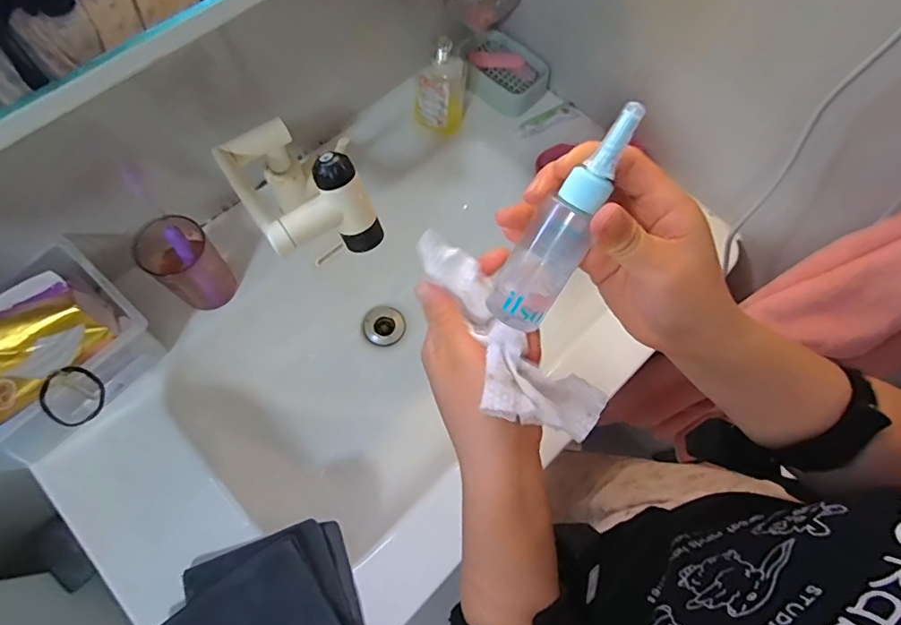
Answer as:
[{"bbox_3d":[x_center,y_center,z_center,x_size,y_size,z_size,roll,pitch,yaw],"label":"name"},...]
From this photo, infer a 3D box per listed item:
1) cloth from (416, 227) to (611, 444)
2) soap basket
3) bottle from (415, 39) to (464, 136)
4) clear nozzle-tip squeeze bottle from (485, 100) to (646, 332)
[{"bbox_3d":[0.029,0.017,0.305,0.063,0.045,0.144,-36,80,-15],"label":"cloth"},{"bbox_3d":[0.073,-0.342,0.723,0.128,0.036,0.093,34,71,10],"label":"soap basket"},{"bbox_3d":[-0.012,-0.305,0.669,0.066,0.135,0.069,3,68,-1],"label":"bottle"},{"bbox_3d":[0.061,-0.047,0.266,0.036,0.124,0.033,35,30,11],"label":"clear nozzle-tip squeeze bottle"}]

